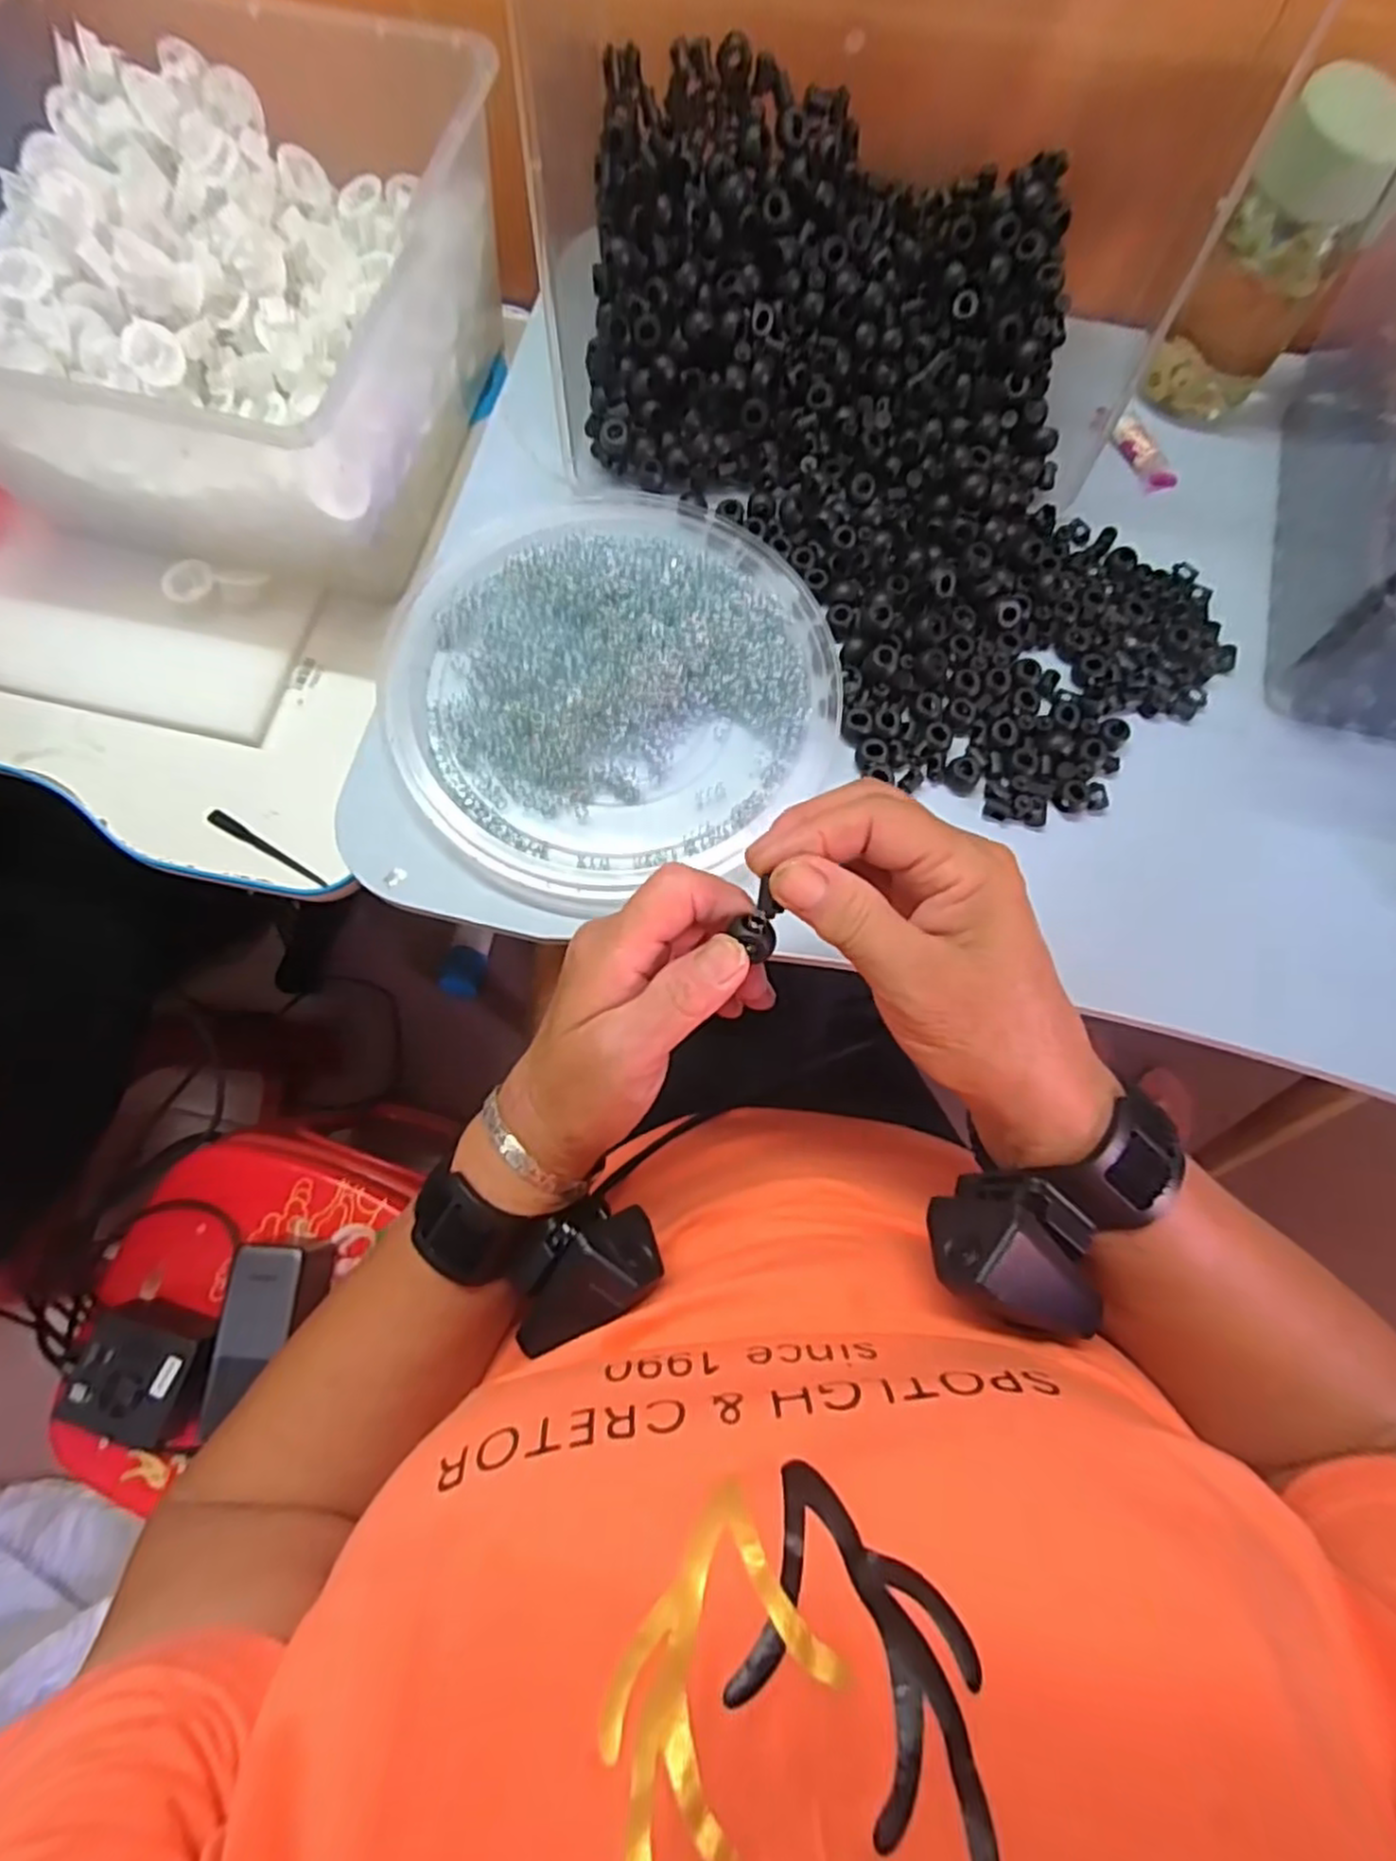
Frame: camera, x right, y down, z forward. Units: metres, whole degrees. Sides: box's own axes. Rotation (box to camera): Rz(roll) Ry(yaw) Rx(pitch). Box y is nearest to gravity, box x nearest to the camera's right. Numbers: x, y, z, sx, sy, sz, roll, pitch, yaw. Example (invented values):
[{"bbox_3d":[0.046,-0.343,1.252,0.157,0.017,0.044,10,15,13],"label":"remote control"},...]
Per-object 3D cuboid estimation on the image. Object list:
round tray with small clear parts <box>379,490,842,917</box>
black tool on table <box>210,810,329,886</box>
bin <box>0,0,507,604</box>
[{"bbox_3d":[-0.047,-0.139,0.404,0.233,0.021,0.232,0,77,-2],"label":"round tray with small clear parts"},{"bbox_3d":[-0.261,-0.050,0.458,0.089,0.008,0.009,29,78,5],"label":"black tool on table"},{"bbox_3d":[-0.294,-0.393,0.466,0.299,0.125,0.300,16,77,2],"label":"bin"}]

